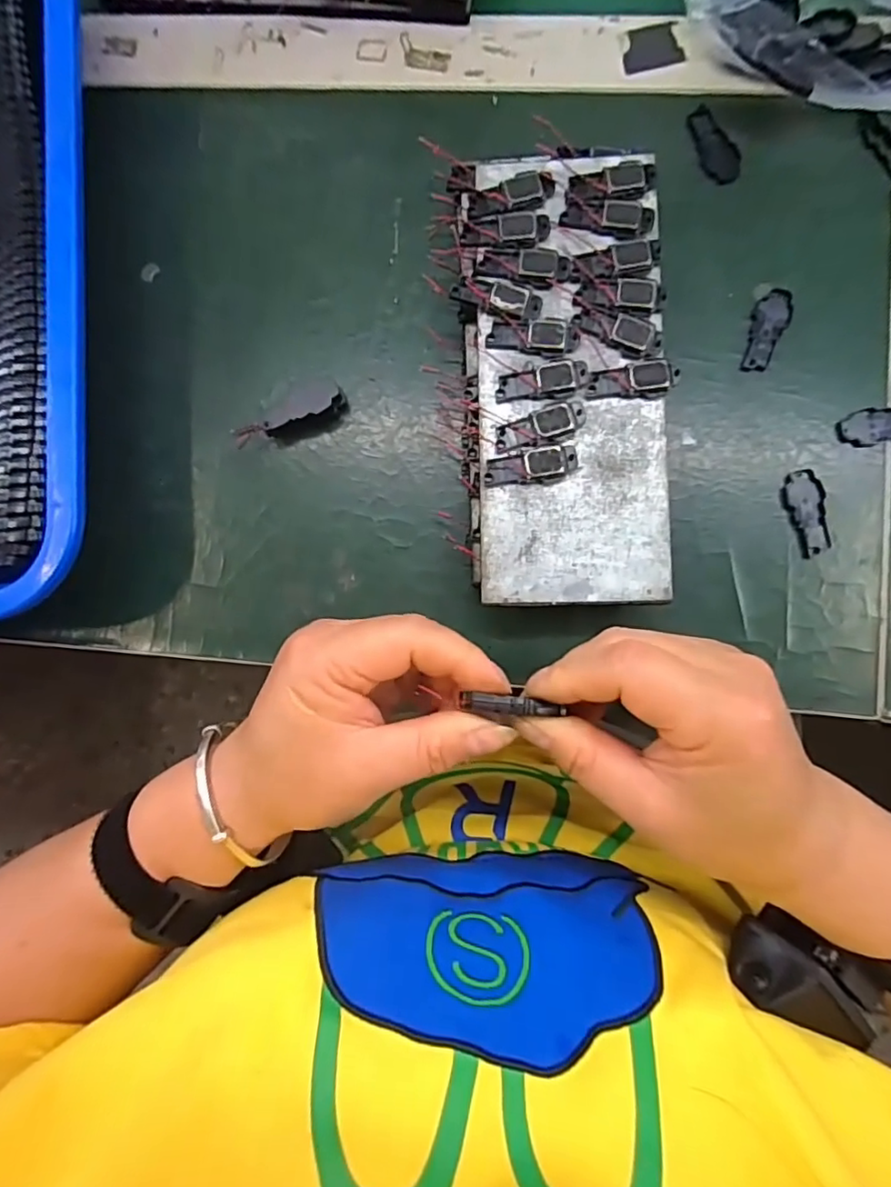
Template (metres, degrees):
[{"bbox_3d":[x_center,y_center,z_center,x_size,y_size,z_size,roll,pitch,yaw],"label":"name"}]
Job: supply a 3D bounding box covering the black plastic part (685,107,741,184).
[{"bbox_3d":[0.129,-0.218,0.282,0.018,0.004,0.040,-25,85,2],"label":"black plastic part"}]

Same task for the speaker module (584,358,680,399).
[{"bbox_3d":[0.079,-0.091,0.247,0.038,0.005,0.014,0,86,4],"label":"speaker module"}]

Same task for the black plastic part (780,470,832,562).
[{"bbox_3d":[0.165,-0.037,0.265,0.017,0.004,0.039,-14,85,3],"label":"black plastic part"}]

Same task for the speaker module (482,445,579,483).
[{"bbox_3d":[0.037,-0.054,0.248,0.039,0.006,0.014,-6,86,3],"label":"speaker module"}]

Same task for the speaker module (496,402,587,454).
[{"bbox_3d":[0.041,-0.072,0.248,0.040,0.004,0.014,-15,85,2],"label":"speaker module"}]

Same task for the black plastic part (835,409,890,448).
[{"bbox_3d":[0.201,-0.077,0.267,0.040,0.004,0.017,-4,86,3],"label":"black plastic part"}]

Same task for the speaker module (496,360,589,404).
[{"bbox_3d":[0.041,-0.091,0.250,0.039,0.004,0.013,-10,85,3],"label":"speaker module"}]

